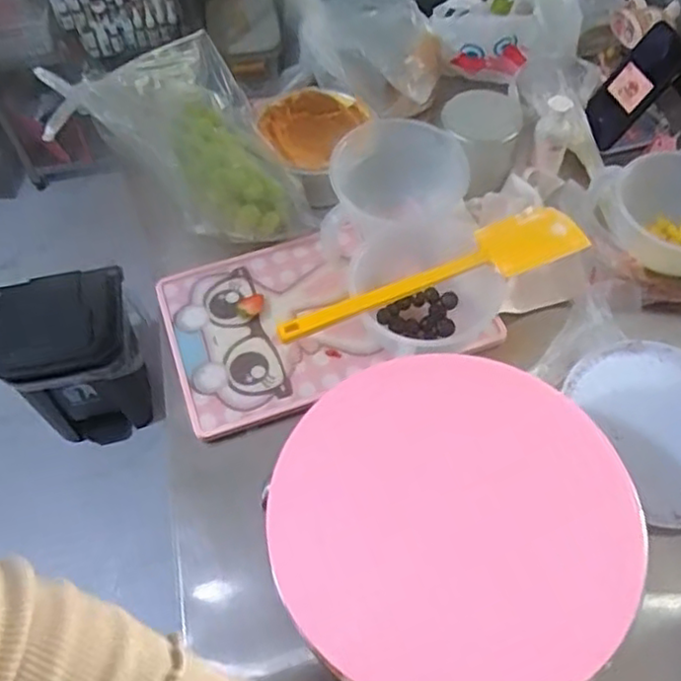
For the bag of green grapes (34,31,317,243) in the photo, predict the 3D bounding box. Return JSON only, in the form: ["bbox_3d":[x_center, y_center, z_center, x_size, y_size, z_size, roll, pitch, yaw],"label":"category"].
[{"bbox_3d":[-0.198,-0.223,0.838,0.217,0.145,0.271,-30,61,-18],"label":"bag of green grapes"}]

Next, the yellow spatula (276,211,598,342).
[{"bbox_3d":[0.092,-0.069,0.687,0.327,0.017,0.067,-20,58,-12],"label":"yellow spatula"}]

